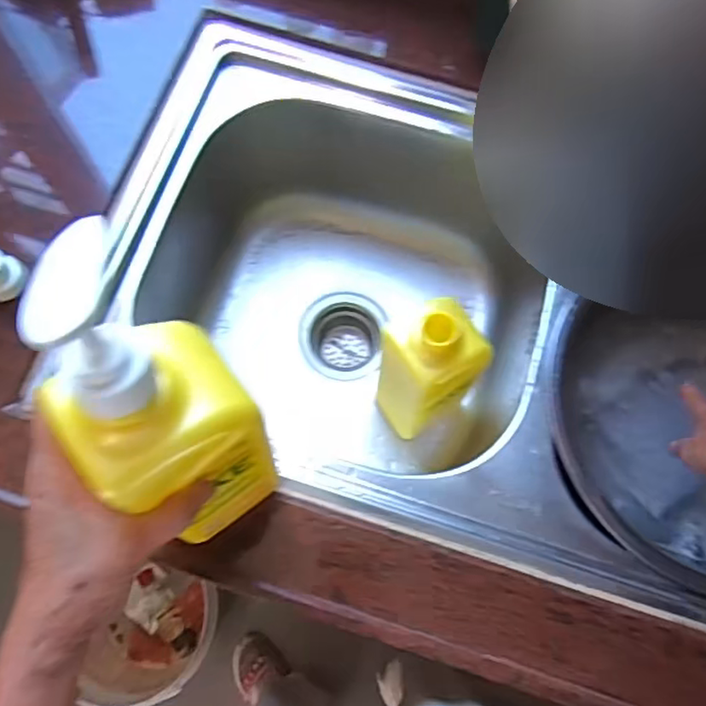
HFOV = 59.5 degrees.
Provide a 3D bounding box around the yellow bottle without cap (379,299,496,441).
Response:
[{"bbox_3d":[0.071,0.017,0.600,0.077,0.233,0.071,-30,76,-9],"label":"yellow bottle without cap"}]

